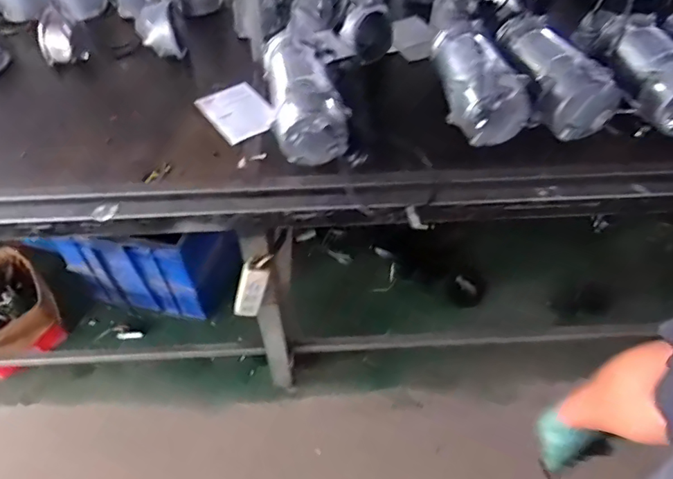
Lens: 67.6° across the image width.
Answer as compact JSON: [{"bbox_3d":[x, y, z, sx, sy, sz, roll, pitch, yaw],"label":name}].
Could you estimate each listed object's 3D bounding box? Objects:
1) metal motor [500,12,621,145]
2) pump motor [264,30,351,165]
[{"bbox_3d":[0.470,-0.372,1.107,0.138,0.125,0.332,-5,48,-3],"label":"metal motor"},{"bbox_3d":[-0.074,-0.304,1.094,0.138,0.139,0.405,-10,49,-7],"label":"pump motor"}]

